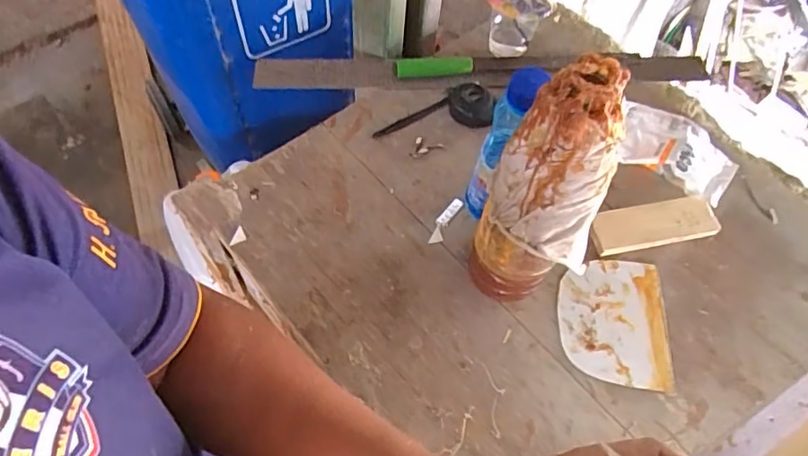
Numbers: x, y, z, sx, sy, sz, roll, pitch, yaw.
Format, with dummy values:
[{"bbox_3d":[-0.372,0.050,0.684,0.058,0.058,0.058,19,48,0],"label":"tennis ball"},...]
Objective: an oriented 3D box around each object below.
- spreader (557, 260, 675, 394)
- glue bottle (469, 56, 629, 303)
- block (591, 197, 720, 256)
[{"bbox_3d":[0.236,0.103,0.611,0.122,0.009,0.147,4,60,-1],"label":"spreader"},{"bbox_3d":[0.122,-0.004,0.483,0.077,0.310,0.080,1,60,-2],"label":"glue bottle"},{"bbox_3d":[0.301,-0.005,0.660,0.151,0.018,0.051,-8,61,-8],"label":"block"}]

